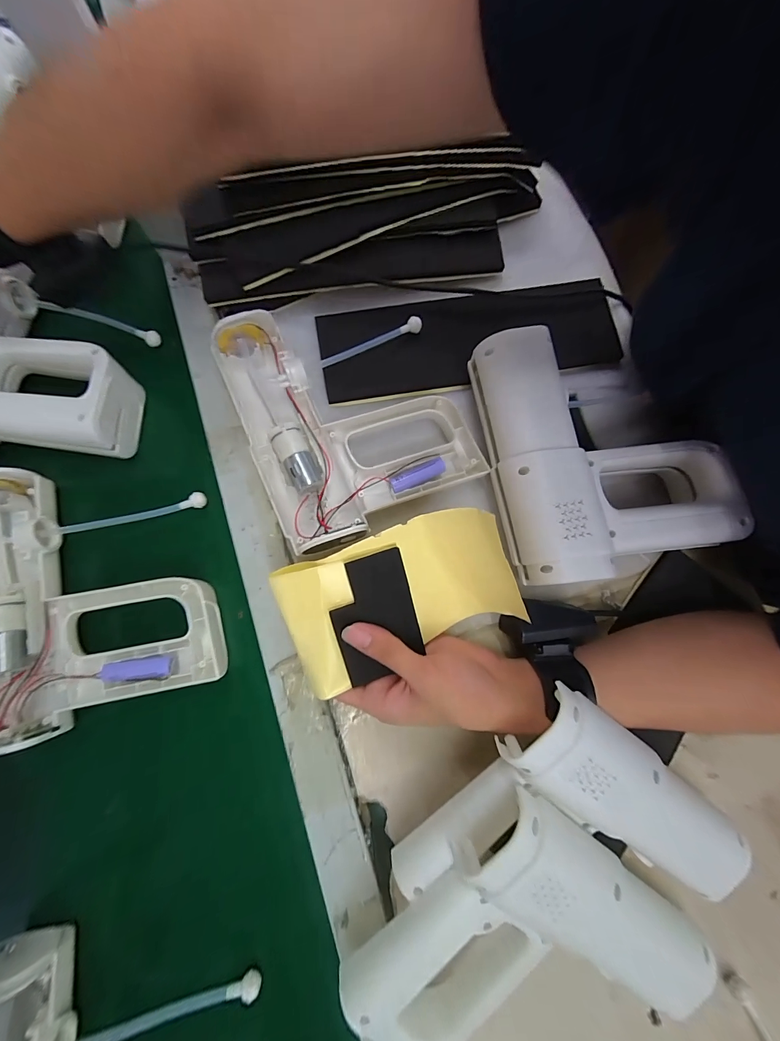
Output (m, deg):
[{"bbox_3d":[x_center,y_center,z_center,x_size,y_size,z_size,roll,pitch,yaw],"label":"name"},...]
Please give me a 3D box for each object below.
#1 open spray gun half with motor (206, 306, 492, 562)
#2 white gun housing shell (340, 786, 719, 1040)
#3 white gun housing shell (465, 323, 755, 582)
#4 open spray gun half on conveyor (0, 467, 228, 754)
[{"bbox_3d":[-0.036,-0.101,0.330,0.189,0.038,0.213,-27,81,-6],"label":"open spray gun half with motor"},{"bbox_3d":[0.098,0.308,0.253,0.196,0.035,0.196,-44,100,6],"label":"white gun housing shell"},{"bbox_3d":[0.177,-0.055,0.315,0.190,0.064,0.207,-5,79,-2],"label":"white gun housing shell"},{"bbox_3d":[-0.248,0.049,0.299,0.184,0.042,0.209,-18,80,-5],"label":"open spray gun half on conveyor"}]

